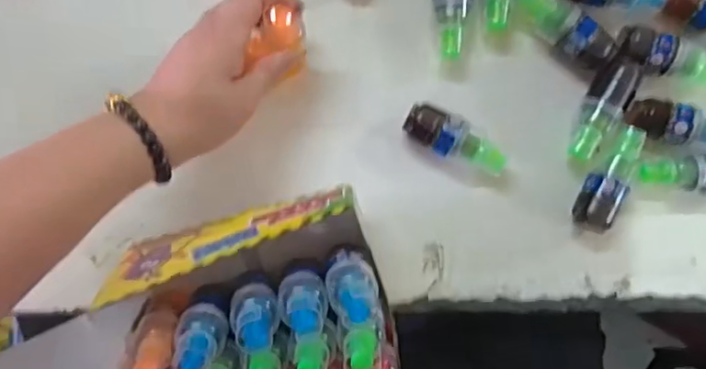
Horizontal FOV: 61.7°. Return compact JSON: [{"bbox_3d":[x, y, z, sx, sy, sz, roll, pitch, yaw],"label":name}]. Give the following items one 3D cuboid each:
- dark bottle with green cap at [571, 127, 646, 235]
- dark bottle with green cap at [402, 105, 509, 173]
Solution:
[{"bbox_3d":[0.187,-0.003,0.429,0.026,0.028,0.079,32,89,4],"label":"dark bottle with green cap"},{"bbox_3d":[0.075,-0.032,0.430,0.078,0.033,0.028,24,88,4],"label":"dark bottle with green cap"}]

